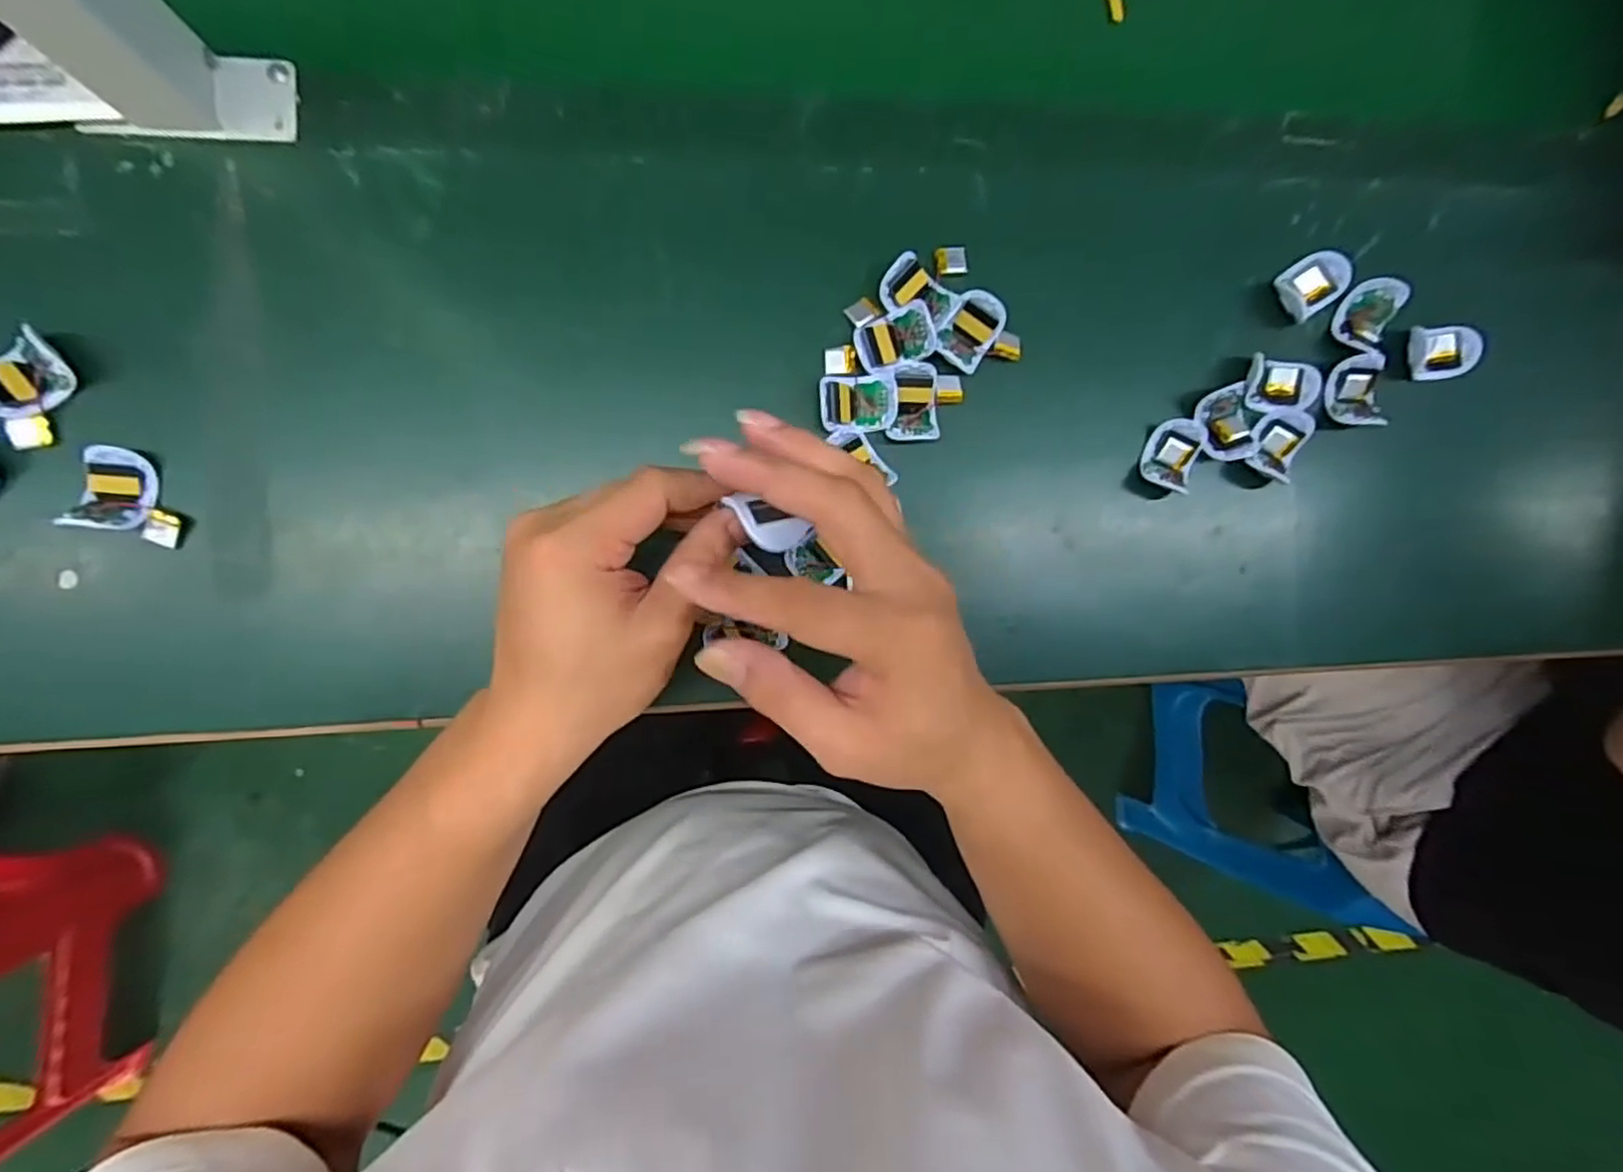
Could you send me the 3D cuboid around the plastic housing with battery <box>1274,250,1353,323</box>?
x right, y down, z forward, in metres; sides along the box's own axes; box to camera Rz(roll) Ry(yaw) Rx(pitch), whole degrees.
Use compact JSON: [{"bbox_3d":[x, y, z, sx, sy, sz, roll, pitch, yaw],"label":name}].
[{"bbox_3d":[0.296,-0.178,0.421,0.037,0.018,0.033,-22,95,-7],"label":"plastic housing with battery"}]

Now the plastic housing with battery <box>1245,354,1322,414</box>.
[{"bbox_3d":[0.278,-0.119,0.419,0.037,0.015,0.031,-4,92,-8],"label":"plastic housing with battery"}]

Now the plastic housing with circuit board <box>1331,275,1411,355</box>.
[{"bbox_3d":[0.334,-0.163,0.427,0.031,0.018,0.043,37,87,-8],"label":"plastic housing with circuit board"}]

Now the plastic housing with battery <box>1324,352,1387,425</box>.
[{"bbox_3d":[0.331,-0.118,0.429,0.027,0.016,0.042,-6,93,-8],"label":"plastic housing with battery"}]

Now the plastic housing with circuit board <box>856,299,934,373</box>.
[{"bbox_3d":[0.045,-0.135,0.386,0.039,0.015,0.030,-24,95,-6],"label":"plastic housing with circuit board"}]

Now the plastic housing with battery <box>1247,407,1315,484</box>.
[{"bbox_3d":[0.282,-0.086,0.426,0.032,0.013,0.043,29,88,-8],"label":"plastic housing with battery"}]

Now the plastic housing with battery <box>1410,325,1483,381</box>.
[{"bbox_3d":[0.383,-0.143,0.433,0.037,0.018,0.032,-12,94,-7],"label":"plastic housing with battery"}]

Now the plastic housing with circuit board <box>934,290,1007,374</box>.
[{"bbox_3d":[0.089,-0.141,0.394,0.028,0.010,0.043,34,87,-8],"label":"plastic housing with circuit board"}]

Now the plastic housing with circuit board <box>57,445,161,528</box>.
[{"bbox_3d":[-0.340,-0.048,0.344,0.029,0.025,0.039,8,91,-8],"label":"plastic housing with circuit board"}]

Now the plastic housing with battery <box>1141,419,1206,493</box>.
[{"bbox_3d":[0.214,-0.077,0.420,0.030,0.016,0.042,26,88,-8],"label":"plastic housing with battery"}]

